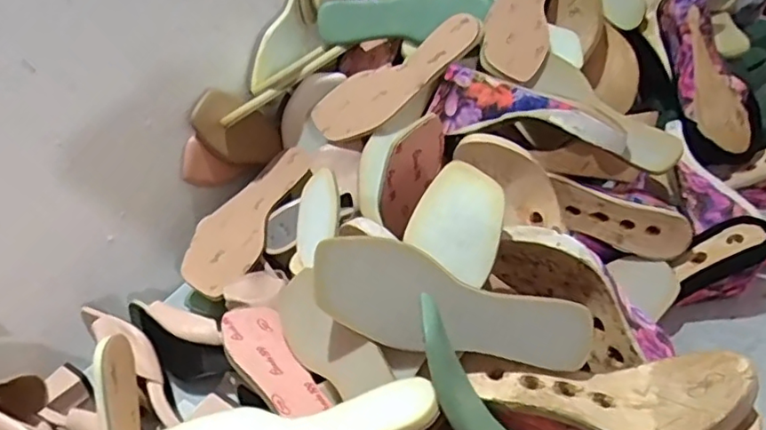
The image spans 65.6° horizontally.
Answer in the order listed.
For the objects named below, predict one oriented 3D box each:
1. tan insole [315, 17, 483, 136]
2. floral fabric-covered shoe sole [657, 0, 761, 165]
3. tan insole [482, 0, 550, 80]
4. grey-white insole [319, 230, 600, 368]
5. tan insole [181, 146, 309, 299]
[{"bbox_3d":[0.017,-0.174,0.759,0.238,0.016,0.069,-33,83,11],"label":"tan insole"},{"bbox_3d":[0.424,-0.183,0.788,0.075,0.243,0.082,-17,-3,-12],"label":"floral fabric-covered shoe sole"},{"bbox_3d":[0.194,-0.270,0.783,0.084,0.015,0.226,33,59,-4],"label":"tan insole"},{"bbox_3d":[0.060,0.085,0.513,0.246,0.084,0.017,20,3,-2],"label":"grey-white insole"},{"bbox_3d":[-0.170,0.000,0.754,0.078,0.029,0.224,17,59,26],"label":"tan insole"}]

